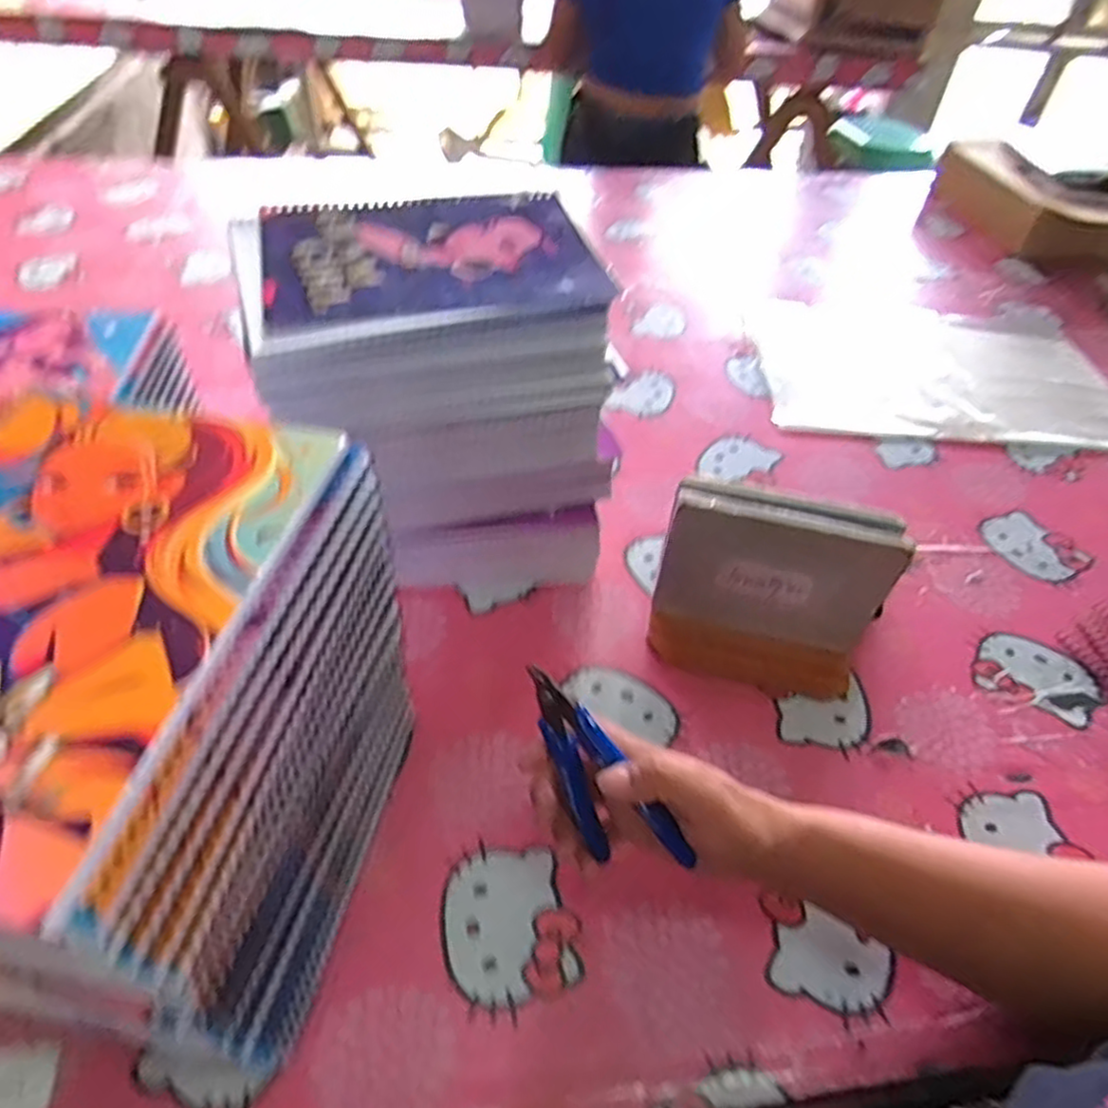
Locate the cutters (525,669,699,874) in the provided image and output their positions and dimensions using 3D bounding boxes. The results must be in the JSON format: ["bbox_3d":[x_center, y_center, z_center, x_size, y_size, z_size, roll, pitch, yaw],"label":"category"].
[{"bbox_3d":[0.018,0.102,0.352,0.012,0.054,0.109,-41,104,-47],"label":"cutters"}]

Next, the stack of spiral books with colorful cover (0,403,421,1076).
[{"bbox_3d":[-0.176,0.089,0.328,0.153,0.234,0.191,10,48,5],"label":"stack of spiral books with colorful cover"}]

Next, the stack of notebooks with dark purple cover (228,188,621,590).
[{"bbox_3d":[-0.079,-0.095,0.500,0.210,0.235,0.160,-14,51,-16],"label":"stack of notebooks with dark purple cover"}]

